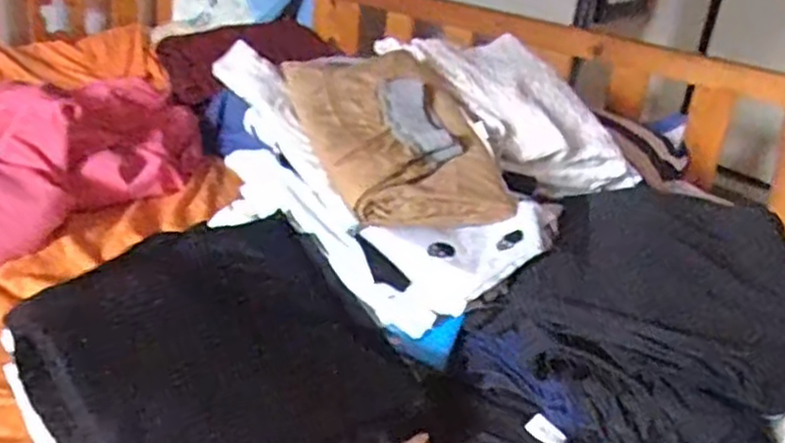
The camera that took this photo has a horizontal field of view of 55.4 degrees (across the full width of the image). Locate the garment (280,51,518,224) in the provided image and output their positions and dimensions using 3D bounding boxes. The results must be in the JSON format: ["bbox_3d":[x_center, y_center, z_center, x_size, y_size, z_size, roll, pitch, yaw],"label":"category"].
[{"bbox_3d":[0.000,-0.087,0.663,0.153,0.035,0.232,-2,43,-26],"label":"garment"}]

